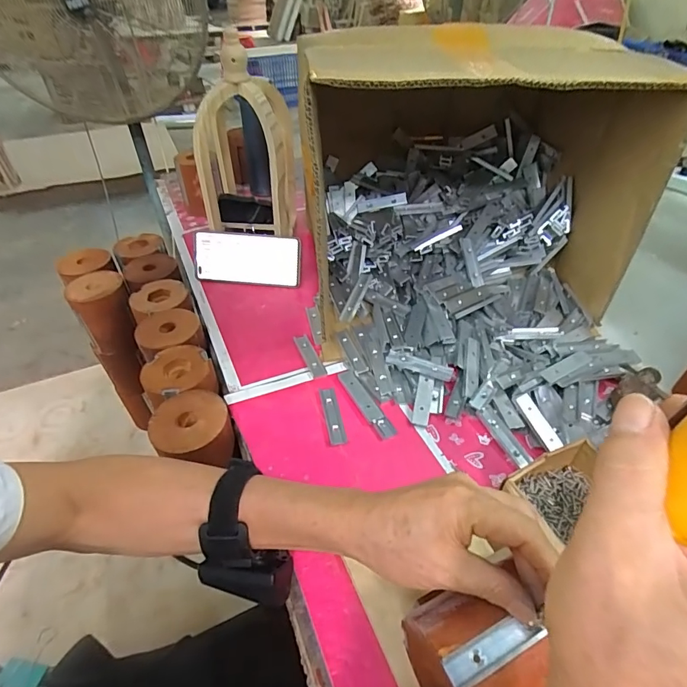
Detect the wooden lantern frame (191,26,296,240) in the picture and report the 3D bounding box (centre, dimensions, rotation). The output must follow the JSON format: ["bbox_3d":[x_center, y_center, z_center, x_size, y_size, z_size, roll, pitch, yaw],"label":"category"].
[{"bbox_3d":[-0.145,-0.273,0.618,0.134,0.249,0.110,-1,42,3],"label":"wooden lantern frame"}]

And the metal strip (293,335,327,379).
[{"bbox_3d":[-0.044,0.017,0.548,0.016,0.007,0.077,-20,44,-16],"label":"metal strip"}]

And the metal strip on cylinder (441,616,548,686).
[{"bbox_3d":[0.088,0.177,0.249,0.062,0.009,0.018,-13,43,-19],"label":"metal strip on cylinder"}]

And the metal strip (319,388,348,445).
[{"bbox_3d":[-0.012,0.079,0.478,0.018,0.004,0.076,-11,43,-7],"label":"metal strip"}]

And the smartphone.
[{"bbox_3d":[-0.147,-0.127,0.653,0.160,0.076,0.009,4,18,2],"label":"smartphone"}]

